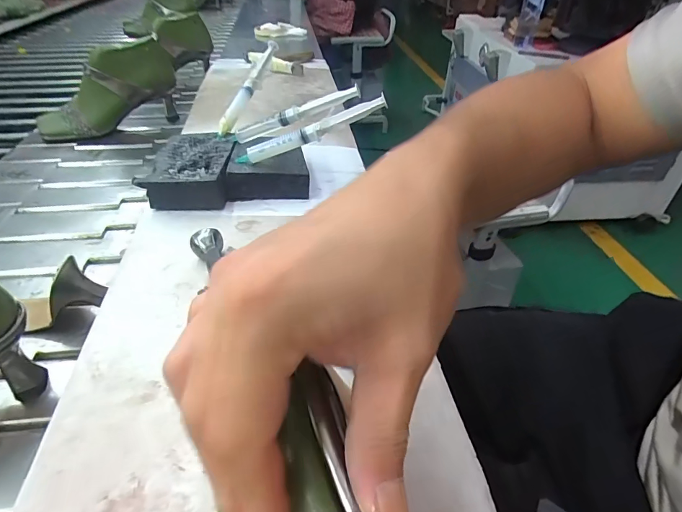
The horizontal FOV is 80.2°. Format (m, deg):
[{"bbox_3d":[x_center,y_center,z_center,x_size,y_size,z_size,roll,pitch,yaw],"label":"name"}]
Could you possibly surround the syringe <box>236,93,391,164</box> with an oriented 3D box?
[{"bbox_3d":[-0.033,-0.126,0.417,0.166,0.019,0.013,-18,33,15],"label":"syringe"}]

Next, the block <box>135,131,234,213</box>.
[{"bbox_3d":[-0.163,-0.098,0.460,0.085,0.036,0.123,1,39,0],"label":"block"}]

